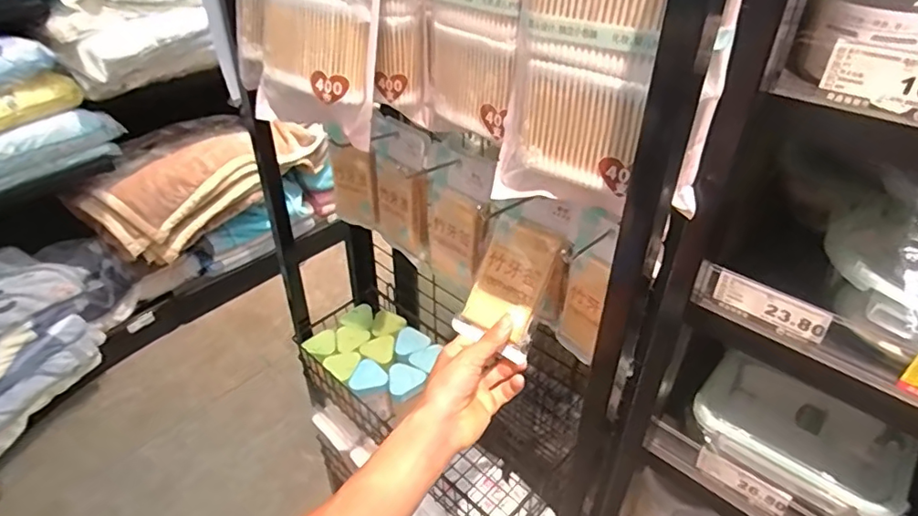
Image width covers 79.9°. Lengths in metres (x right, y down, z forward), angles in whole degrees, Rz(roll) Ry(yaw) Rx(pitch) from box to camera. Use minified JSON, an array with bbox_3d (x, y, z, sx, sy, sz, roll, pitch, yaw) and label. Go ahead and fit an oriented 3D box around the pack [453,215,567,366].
[{"bbox_3d":[0.049,0.026,0.540,0.072,0.127,0.019,26,15,22],"label":"pack"}]

